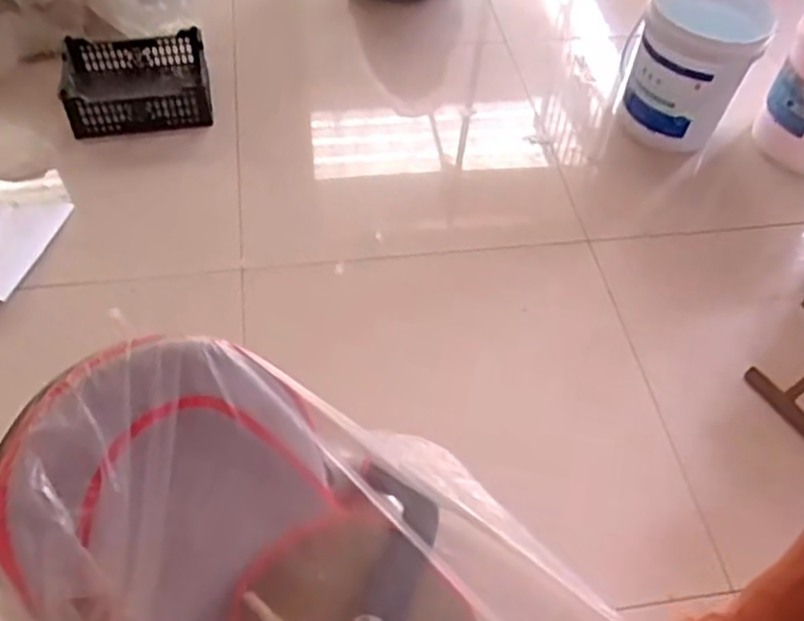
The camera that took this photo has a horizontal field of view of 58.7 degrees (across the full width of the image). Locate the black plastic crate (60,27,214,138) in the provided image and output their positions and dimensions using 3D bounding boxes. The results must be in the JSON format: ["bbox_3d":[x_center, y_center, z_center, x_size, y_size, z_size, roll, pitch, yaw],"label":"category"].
[{"bbox_3d":[-0.655,-0.566,1.789,0.339,0.119,0.240,-9,54,-11],"label":"black plastic crate"}]

